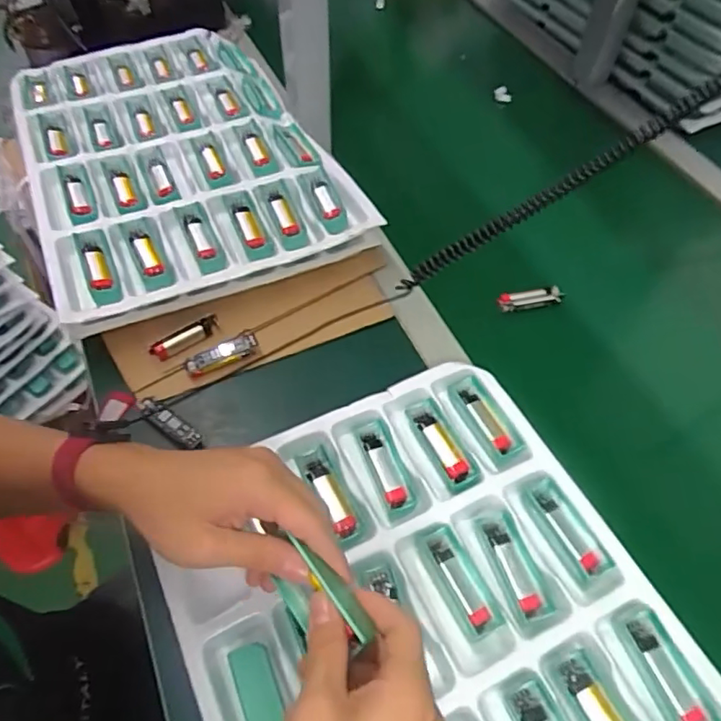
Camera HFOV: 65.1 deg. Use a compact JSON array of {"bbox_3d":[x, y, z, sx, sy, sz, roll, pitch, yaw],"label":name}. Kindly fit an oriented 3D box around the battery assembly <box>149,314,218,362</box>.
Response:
[{"bbox_3d":[-0.166,-0.022,0.538,0.067,0.018,0.011,-28,60,-18],"label":"battery assembly"}]

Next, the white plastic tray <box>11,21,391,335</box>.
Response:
[{"bbox_3d":[-0.218,-0.234,0.651,0.316,0.045,0.433,-23,61,-17],"label":"white plastic tray"}]

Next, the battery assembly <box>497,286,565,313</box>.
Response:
[{"bbox_3d":[0.179,-0.065,0.598,0.064,0.020,0.019,-8,56,-5],"label":"battery assembly"}]

